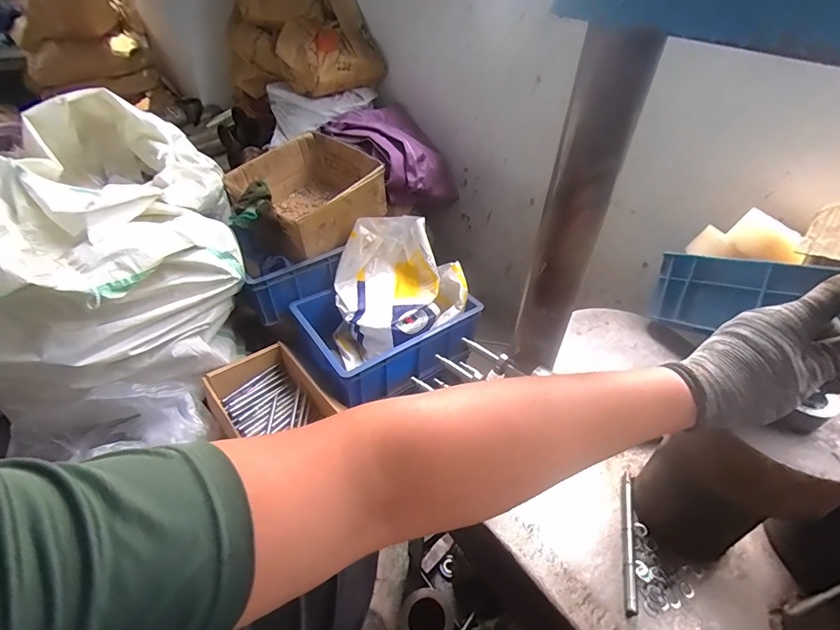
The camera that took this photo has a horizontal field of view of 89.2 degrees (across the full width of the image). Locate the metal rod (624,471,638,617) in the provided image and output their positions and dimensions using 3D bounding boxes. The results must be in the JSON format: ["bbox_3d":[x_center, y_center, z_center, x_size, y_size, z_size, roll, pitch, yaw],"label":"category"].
[{"bbox_3d":[0.243,0.256,0.494,0.011,0.007,0.163,14,42,13],"label":"metal rod"}]

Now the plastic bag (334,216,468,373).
[{"bbox_3d":[-0.055,-0.068,1.089,0.320,0.247,0.298,-4,41,-7],"label":"plastic bag"}]

